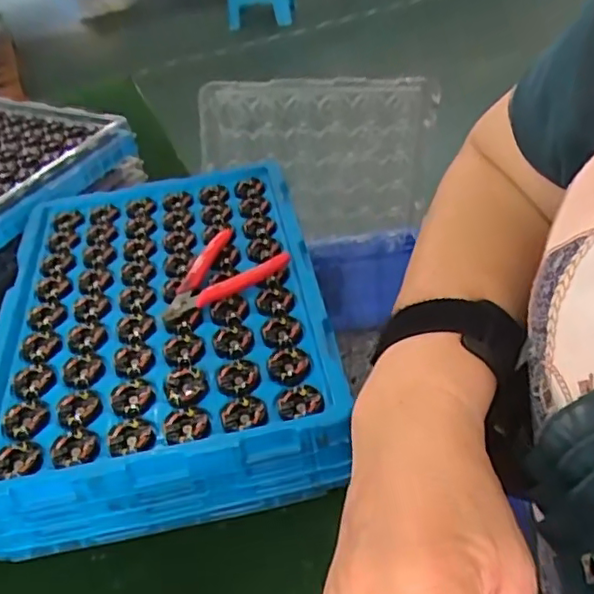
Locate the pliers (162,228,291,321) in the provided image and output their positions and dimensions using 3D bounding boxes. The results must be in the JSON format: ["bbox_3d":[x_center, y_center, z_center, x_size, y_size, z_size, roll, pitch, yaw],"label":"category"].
[{"bbox_3d":[-0.069,-0.015,0.530,0.076,0.019,0.114,20,49,30],"label":"pliers"}]

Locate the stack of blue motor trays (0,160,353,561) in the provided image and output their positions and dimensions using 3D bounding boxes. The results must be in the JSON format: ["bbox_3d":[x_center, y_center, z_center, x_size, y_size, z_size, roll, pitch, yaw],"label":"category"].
[{"bbox_3d":[-0.119,0.019,0.550,0.275,0.075,0.369,-12,41,-3],"label":"stack of blue motor trays"}]

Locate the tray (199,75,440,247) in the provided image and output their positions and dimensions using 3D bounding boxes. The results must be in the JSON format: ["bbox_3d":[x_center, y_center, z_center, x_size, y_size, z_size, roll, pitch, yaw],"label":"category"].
[{"bbox_3d":[0.028,-0.167,0.746,0.275,0.204,0.037,-9,41,0],"label":"tray"}]

